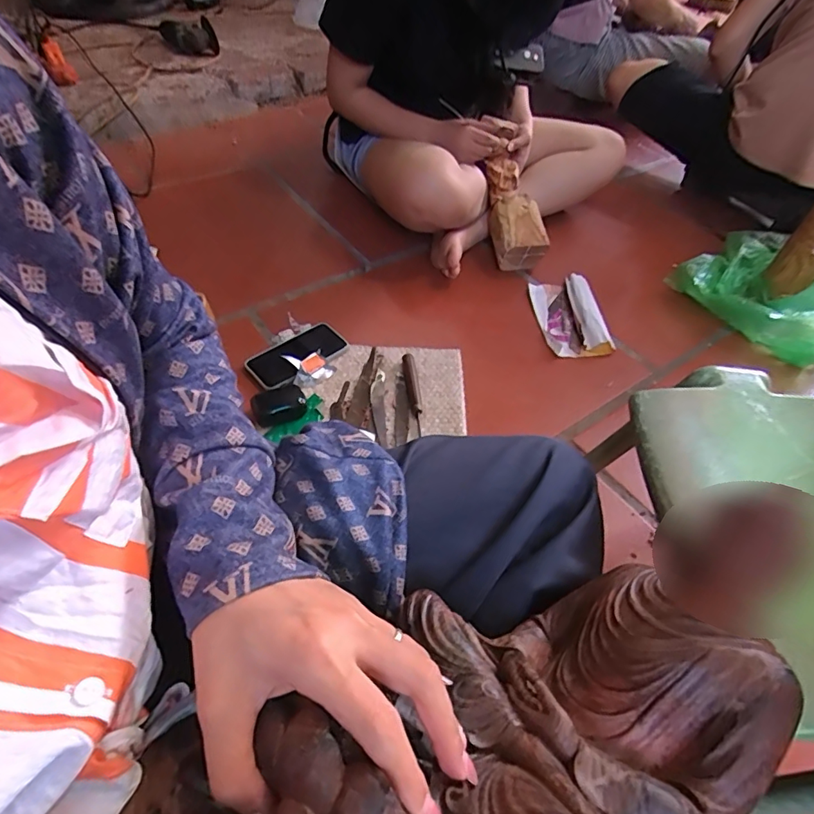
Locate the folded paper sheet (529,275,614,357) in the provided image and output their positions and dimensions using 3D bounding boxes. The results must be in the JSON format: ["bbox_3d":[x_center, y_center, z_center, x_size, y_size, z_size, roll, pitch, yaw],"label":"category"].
[{"bbox_3d":[0.297,-0.171,0.897,0.105,0.033,0.201,-2,51,-5],"label":"folded paper sheet"}]

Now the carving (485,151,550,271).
[{"bbox_3d":[0.208,-0.385,0.983,0.086,0.088,0.212,-11,79,-13],"label":"carving"}]

